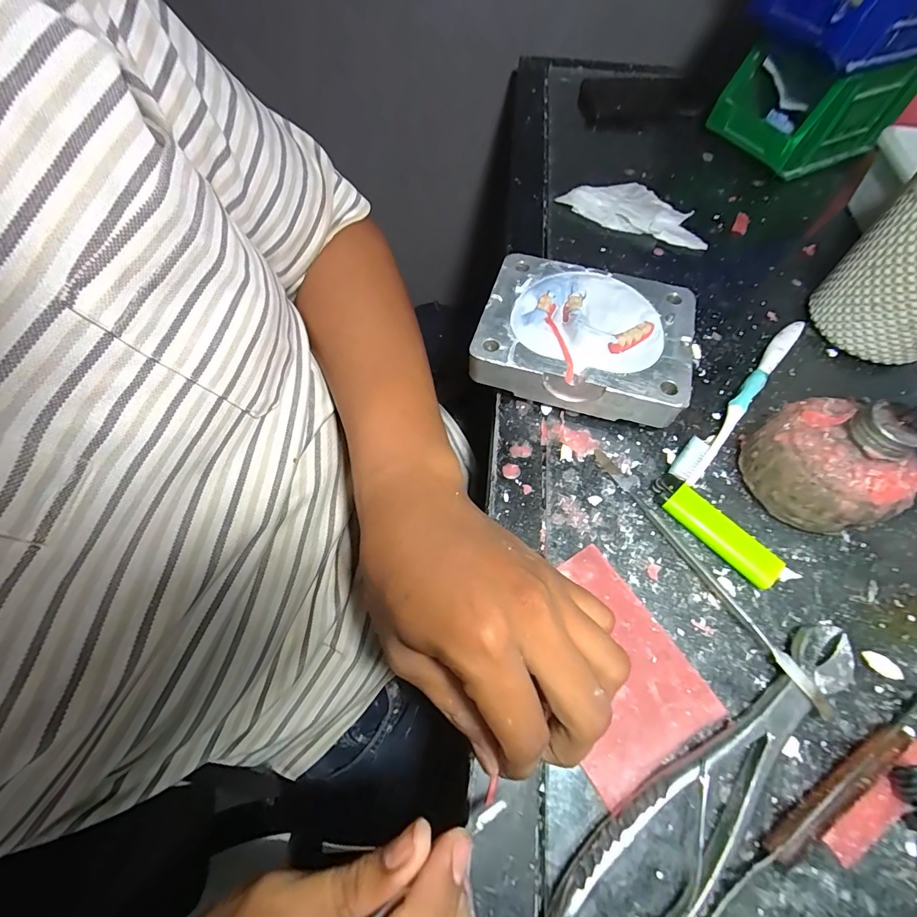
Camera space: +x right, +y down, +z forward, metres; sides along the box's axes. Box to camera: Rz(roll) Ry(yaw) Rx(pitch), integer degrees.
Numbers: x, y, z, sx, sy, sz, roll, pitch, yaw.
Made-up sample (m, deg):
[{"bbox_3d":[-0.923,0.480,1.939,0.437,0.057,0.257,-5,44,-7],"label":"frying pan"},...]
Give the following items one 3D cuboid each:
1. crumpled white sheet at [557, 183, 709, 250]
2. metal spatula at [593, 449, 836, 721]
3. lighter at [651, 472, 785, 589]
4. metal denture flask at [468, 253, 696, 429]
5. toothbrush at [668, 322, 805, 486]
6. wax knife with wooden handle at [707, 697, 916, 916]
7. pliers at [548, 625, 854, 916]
[{"bbox_3d":[0.167,-0.242,0.406,0.134,0.013,0.075,14,63,8],"label":"crumpled white sheet"},{"bbox_3d":[0.138,0.059,0.240,0.014,0.009,0.171,-28,65,-14],"label":"metal spatula"},{"bbox_3d":[0.150,0.041,0.250,0.021,0.009,0.077,-39,68,-19],"label":"lighter"},{"bbox_3d":[0.086,-0.084,0.299,0.136,0.044,0.106,14,63,8],"label":"metal denture flask"},{"bbox_3d":[0.198,-0.043,0.294,0.017,0.012,0.176,40,69,19],"label":"toothbrush"},{"bbox_3d":[0.170,0.151,0.191,0.166,0.010,0.010,-28,65,-14],"label":"wax knife with wooden handle"},{"bbox_3d":[0.122,0.146,0.192,0.194,0.012,0.041,-32,66,-16],"label":"pliers"}]

